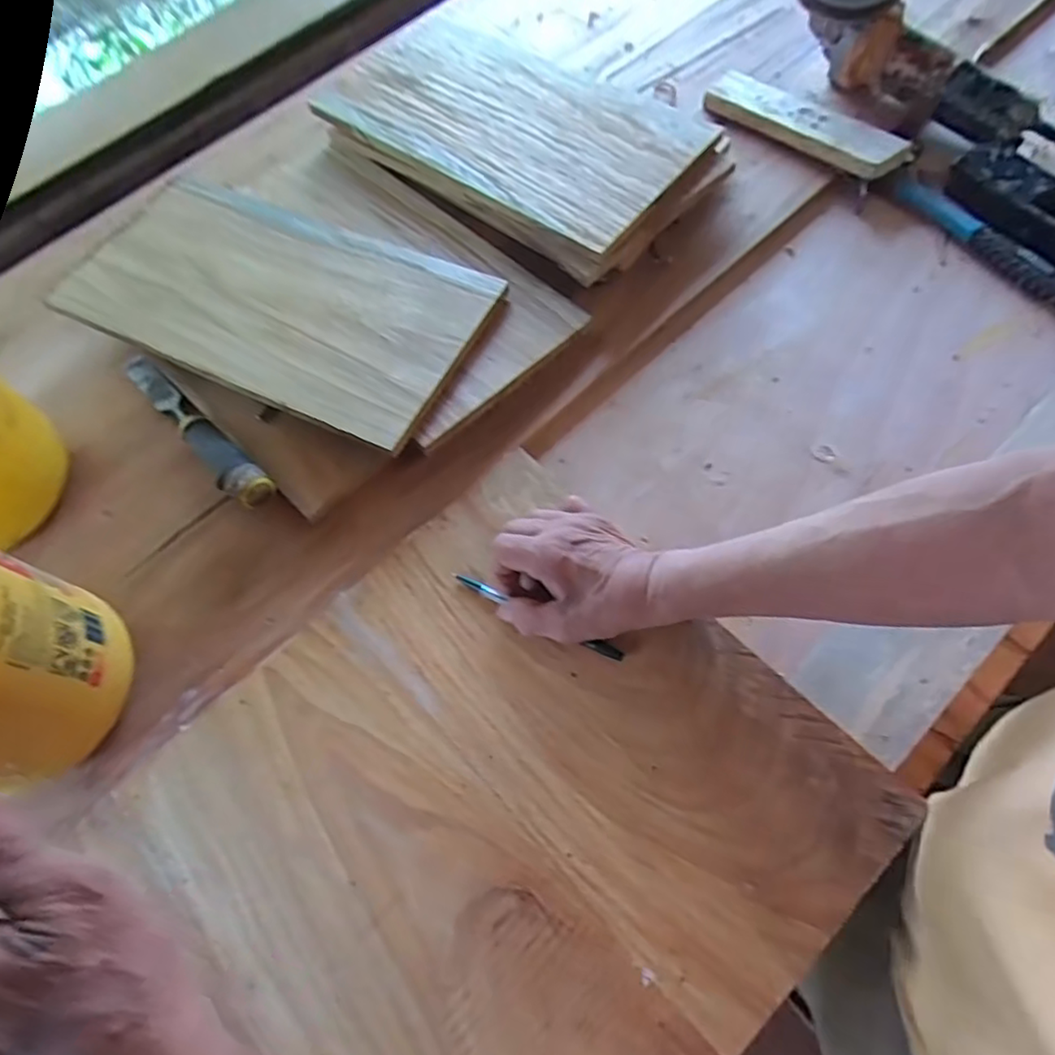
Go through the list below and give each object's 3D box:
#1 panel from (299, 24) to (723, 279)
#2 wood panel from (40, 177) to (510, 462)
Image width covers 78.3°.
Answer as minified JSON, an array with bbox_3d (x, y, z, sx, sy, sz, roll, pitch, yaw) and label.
[{"bbox_3d":[-0.016,-0.426,0.701,0.411,0.040,0.218,37,75,19],"label":"panel"},{"bbox_3d":[-0.246,-0.226,0.631,0.408,0.011,0.211,23,67,14],"label":"wood panel"}]

